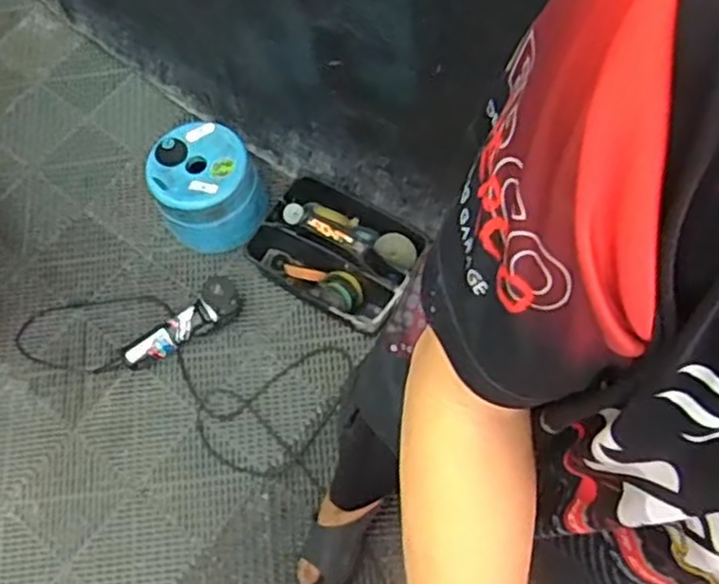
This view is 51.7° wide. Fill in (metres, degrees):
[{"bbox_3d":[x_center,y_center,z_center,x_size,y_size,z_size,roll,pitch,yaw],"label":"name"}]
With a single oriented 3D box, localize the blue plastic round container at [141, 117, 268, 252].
[{"bbox_3d":[-0.351,-0.248,1.742,0.234,0.215,0.247,-1,67,2],"label":"blue plastic round container"}]

